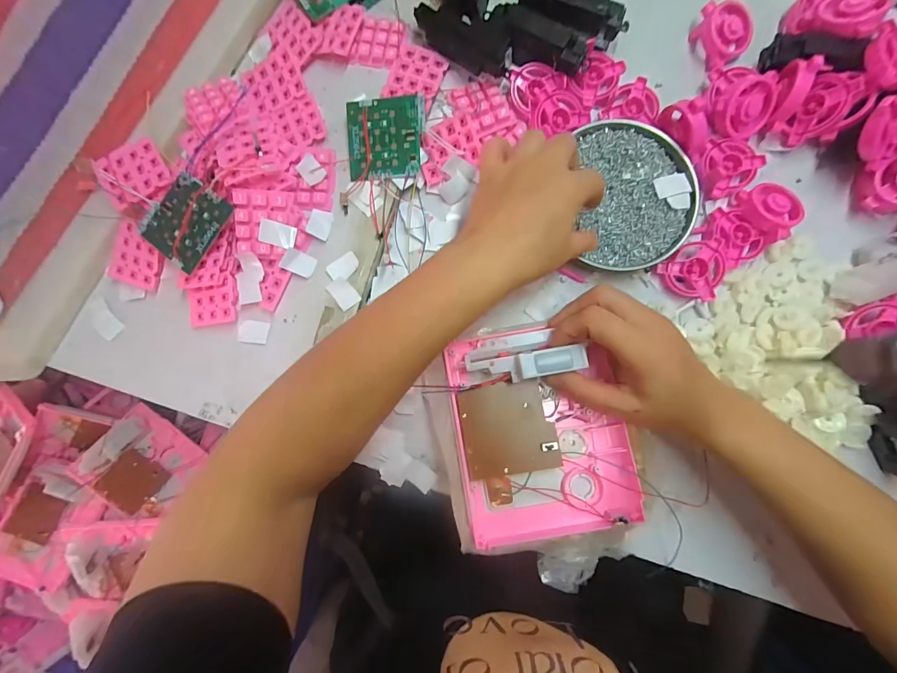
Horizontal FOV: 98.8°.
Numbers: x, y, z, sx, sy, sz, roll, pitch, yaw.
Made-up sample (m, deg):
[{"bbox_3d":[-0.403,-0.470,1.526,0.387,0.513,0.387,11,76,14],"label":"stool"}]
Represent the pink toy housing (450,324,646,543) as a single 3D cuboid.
[{"bbox_3d":[0.074,0.076,0.304,0.129,0.036,0.165,-9,86,2],"label":"pink toy housing"}]

